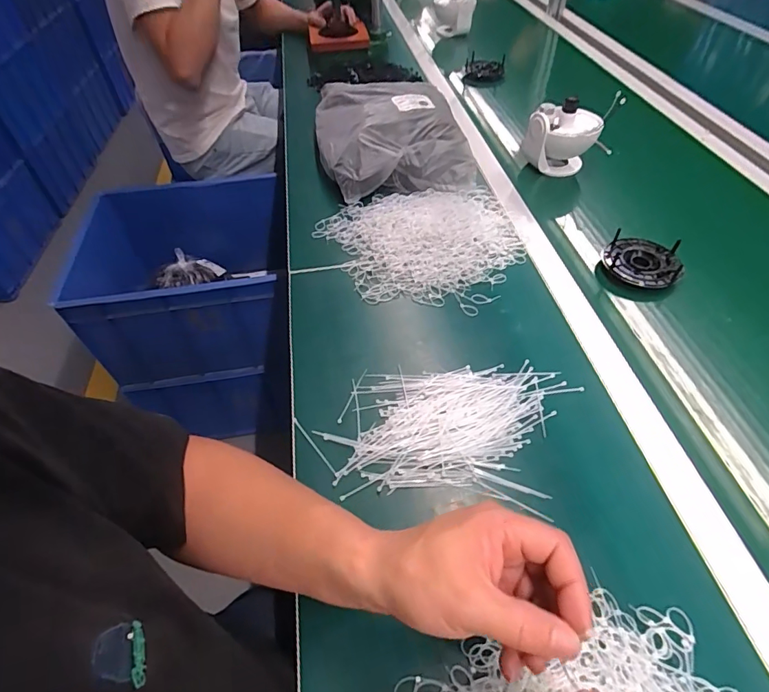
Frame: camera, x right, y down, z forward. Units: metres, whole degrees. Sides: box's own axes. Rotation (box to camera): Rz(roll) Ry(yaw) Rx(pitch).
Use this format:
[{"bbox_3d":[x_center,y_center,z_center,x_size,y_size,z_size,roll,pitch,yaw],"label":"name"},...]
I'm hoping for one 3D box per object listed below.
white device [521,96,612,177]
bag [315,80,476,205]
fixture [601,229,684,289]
[{"bbox_3d":[0.306,-0.353,0.786,0.122,0.103,0.085,-2,49,-1],"label":"white device"},{"bbox_3d":[0.008,-0.395,0.835,0.259,0.083,0.331,-8,50,-6],"label":"bag"},{"bbox_3d":[0.352,-0.113,0.622,0.100,0.027,0.092,-1,49,1],"label":"fixture"}]

